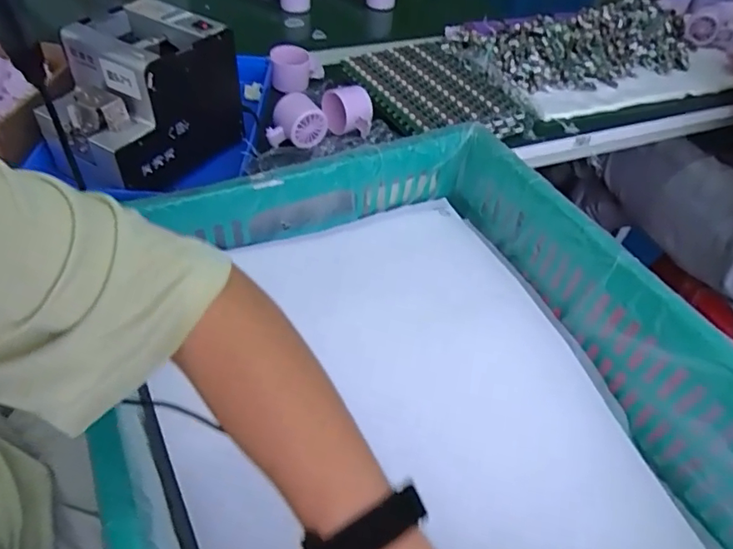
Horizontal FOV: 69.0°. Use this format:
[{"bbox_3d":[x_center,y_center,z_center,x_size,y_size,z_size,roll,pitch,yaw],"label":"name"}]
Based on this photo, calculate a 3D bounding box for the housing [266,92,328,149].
[{"bbox_3d":[-0.088,-0.194,0.678,0.074,0.049,0.045,1,47,-3],"label":"housing"}]

